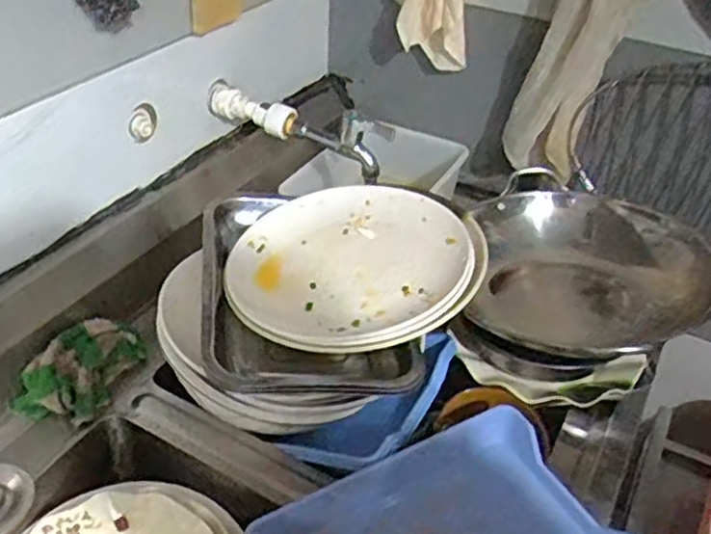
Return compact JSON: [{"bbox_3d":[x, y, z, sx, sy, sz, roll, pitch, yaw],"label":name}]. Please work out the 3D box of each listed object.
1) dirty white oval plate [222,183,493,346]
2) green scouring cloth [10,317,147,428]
[{"bbox_3d":[0.000,-0.015,0.753,0.266,0.039,0.271,10,38,8],"label":"dirty white oval plate"},{"bbox_3d":[-0.287,0.103,0.744,0.077,0.052,0.128,15,39,13],"label":"green scouring cloth"}]

